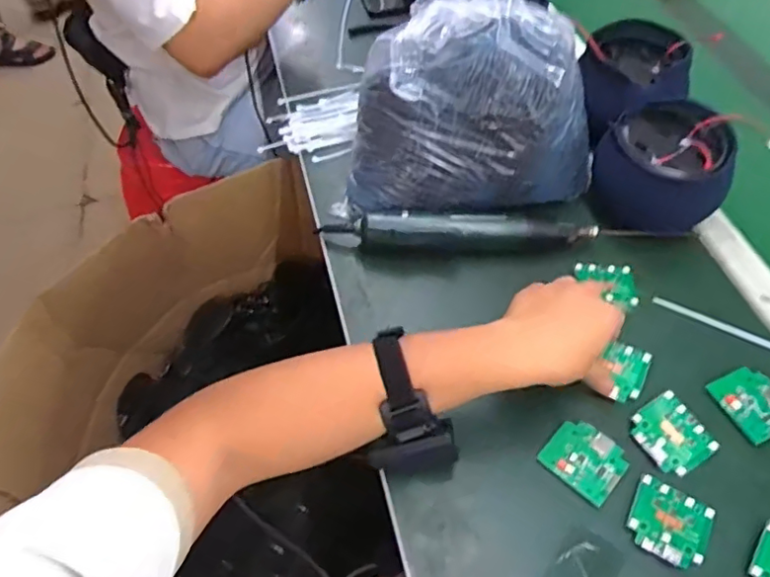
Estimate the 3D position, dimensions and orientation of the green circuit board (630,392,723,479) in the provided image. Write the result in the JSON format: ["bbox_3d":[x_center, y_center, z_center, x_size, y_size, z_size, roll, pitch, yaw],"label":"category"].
[{"bbox_3d":[0.243,0.122,0.490,0.056,0.007,0.056,-28,58,-18],"label":"green circuit board"}]

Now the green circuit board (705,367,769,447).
[{"bbox_3d":[0.324,0.100,0.509,0.058,0.004,0.060,-22,57,-15],"label":"green circuit board"}]

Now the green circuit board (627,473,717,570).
[{"bbox_3d":[0.222,0.182,0.450,0.057,0.004,0.056,25,58,18],"label":"green circuit board"}]

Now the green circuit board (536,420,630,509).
[{"bbox_3d":[0.167,0.142,0.485,0.060,0.010,0.054,37,62,24],"label":"green circuit board"}]

